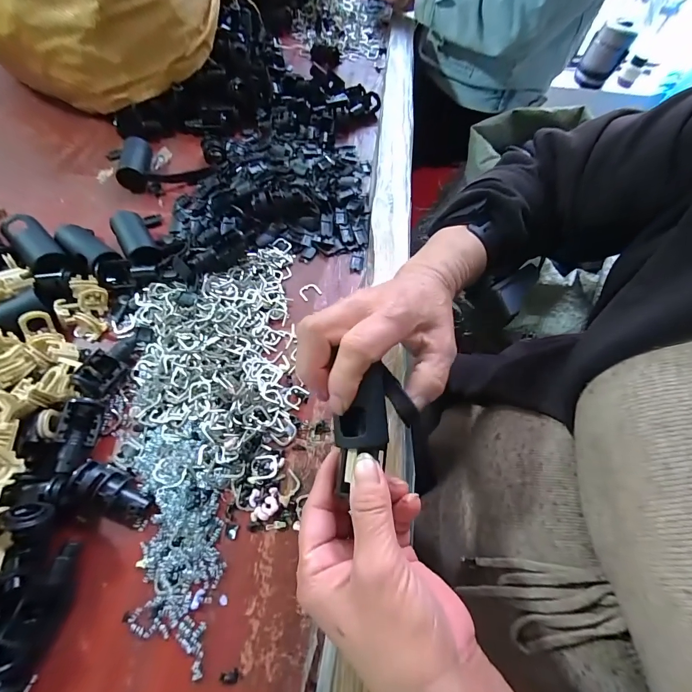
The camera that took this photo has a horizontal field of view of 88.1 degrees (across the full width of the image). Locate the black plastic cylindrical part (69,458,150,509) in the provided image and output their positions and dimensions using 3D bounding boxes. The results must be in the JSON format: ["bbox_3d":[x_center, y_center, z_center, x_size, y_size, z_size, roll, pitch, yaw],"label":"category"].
[{"bbox_3d":[-0.161,0.098,0.251,0.052,0.020,0.020,29,63,-6],"label":"black plastic cylindrical part"}]

